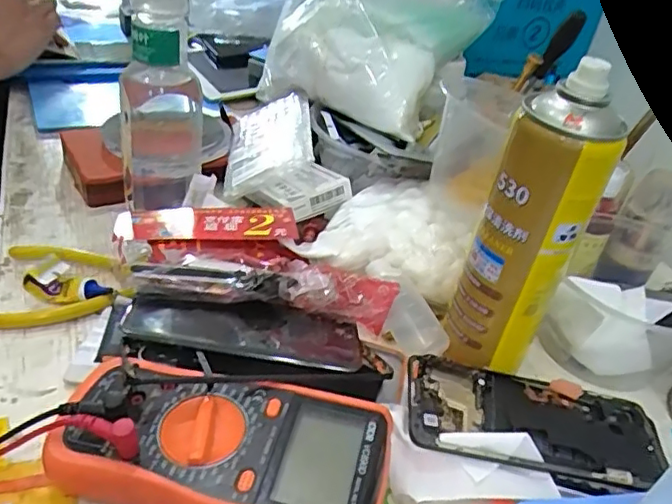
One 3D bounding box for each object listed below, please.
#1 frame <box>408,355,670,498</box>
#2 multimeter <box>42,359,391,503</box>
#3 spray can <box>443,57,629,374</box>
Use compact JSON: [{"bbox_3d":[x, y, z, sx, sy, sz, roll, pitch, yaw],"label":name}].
[{"bbox_3d":[0.127,0.110,0.390,0.163,0.012,0.081,13,32,2],"label":"frame"},{"bbox_3d":[-0.064,0.110,0.334,0.178,0.048,0.087,13,35,6],"label":"multimeter"},{"bbox_3d":[0.121,-0.014,0.390,0.059,0.196,0.056,7,35,-5],"label":"spray can"}]

